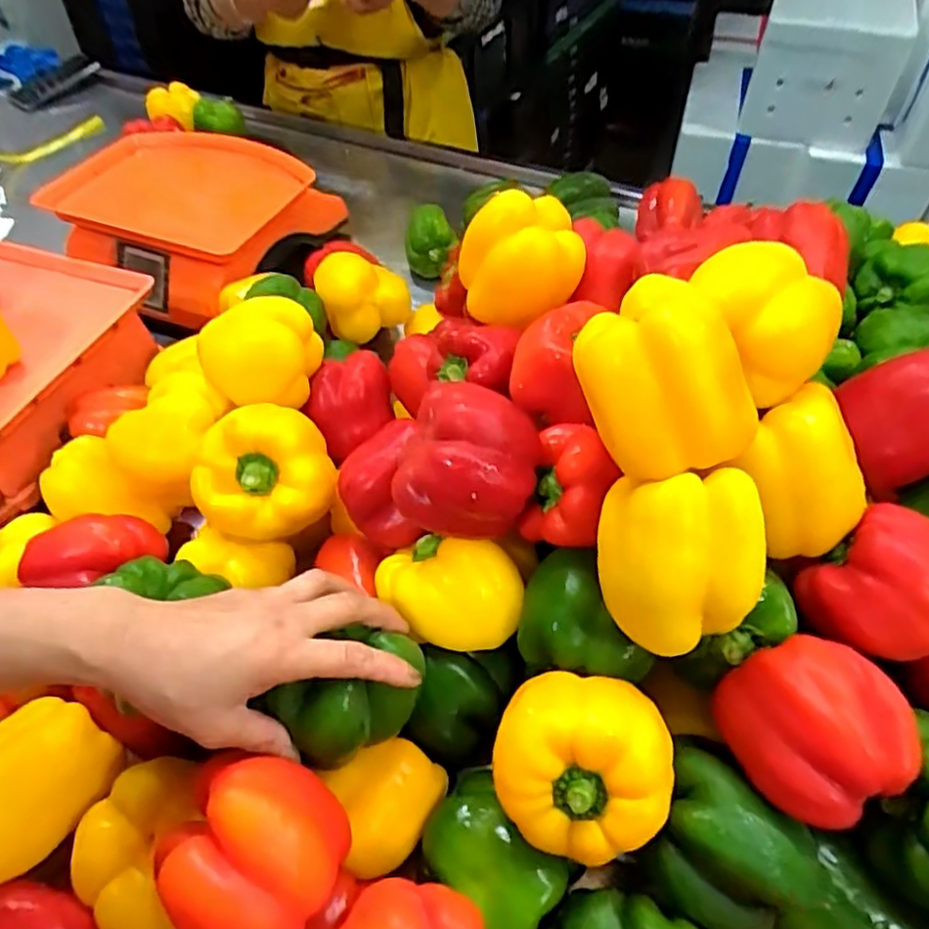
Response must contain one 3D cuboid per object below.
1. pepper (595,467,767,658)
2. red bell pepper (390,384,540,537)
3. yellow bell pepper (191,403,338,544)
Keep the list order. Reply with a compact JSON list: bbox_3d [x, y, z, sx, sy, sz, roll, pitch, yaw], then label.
[{"bbox_3d":[0.118,0.046,0.376,0.089,0.077,0.090,6,51,7],"label":"pepper"},{"bbox_3d":[0.001,-0.005,0.434,0.093,0.074,0.083,10,52,10],"label":"red bell pepper"},{"bbox_3d":[-0.154,0.008,0.513,0.105,0.075,0.084,-18,52,-12],"label":"yellow bell pepper"}]

